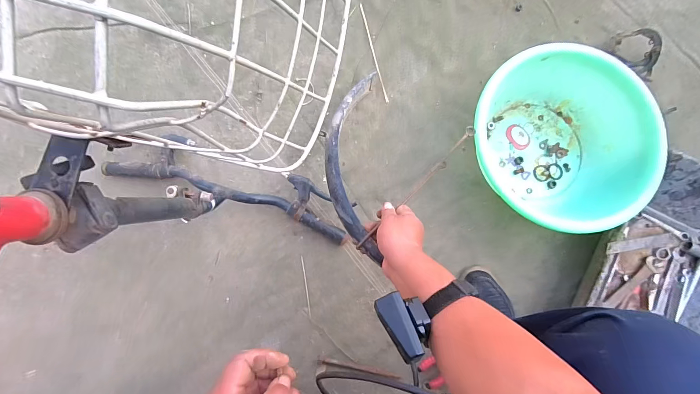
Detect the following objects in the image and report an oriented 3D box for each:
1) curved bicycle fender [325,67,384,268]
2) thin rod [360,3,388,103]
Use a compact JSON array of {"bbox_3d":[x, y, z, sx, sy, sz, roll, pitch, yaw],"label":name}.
[{"bbox_3d":[0.000,-0.070,0.583,0.096,0.051,0.380,-1,66,-2],"label":"curved bicycle fender"},{"bbox_3d":[0.053,-0.322,0.719,0.008,0.008,0.229,-15,86,-3],"label":"thin rod"}]

